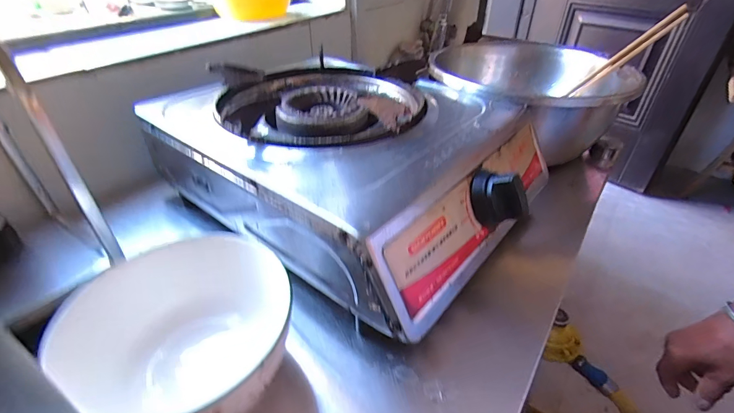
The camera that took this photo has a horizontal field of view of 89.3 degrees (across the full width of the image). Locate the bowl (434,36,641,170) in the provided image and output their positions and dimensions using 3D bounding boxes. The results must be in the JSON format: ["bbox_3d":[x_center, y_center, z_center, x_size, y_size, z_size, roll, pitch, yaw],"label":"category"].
[{"bbox_3d":[0.220,-0.160,0.530,0.245,0.099,0.258,0,35,0],"label":"bowl"}]

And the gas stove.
[{"bbox_3d":[-0.019,-0.071,0.401,0.357,0.102,0.278,26,42,31],"label":"gas stove"}]

